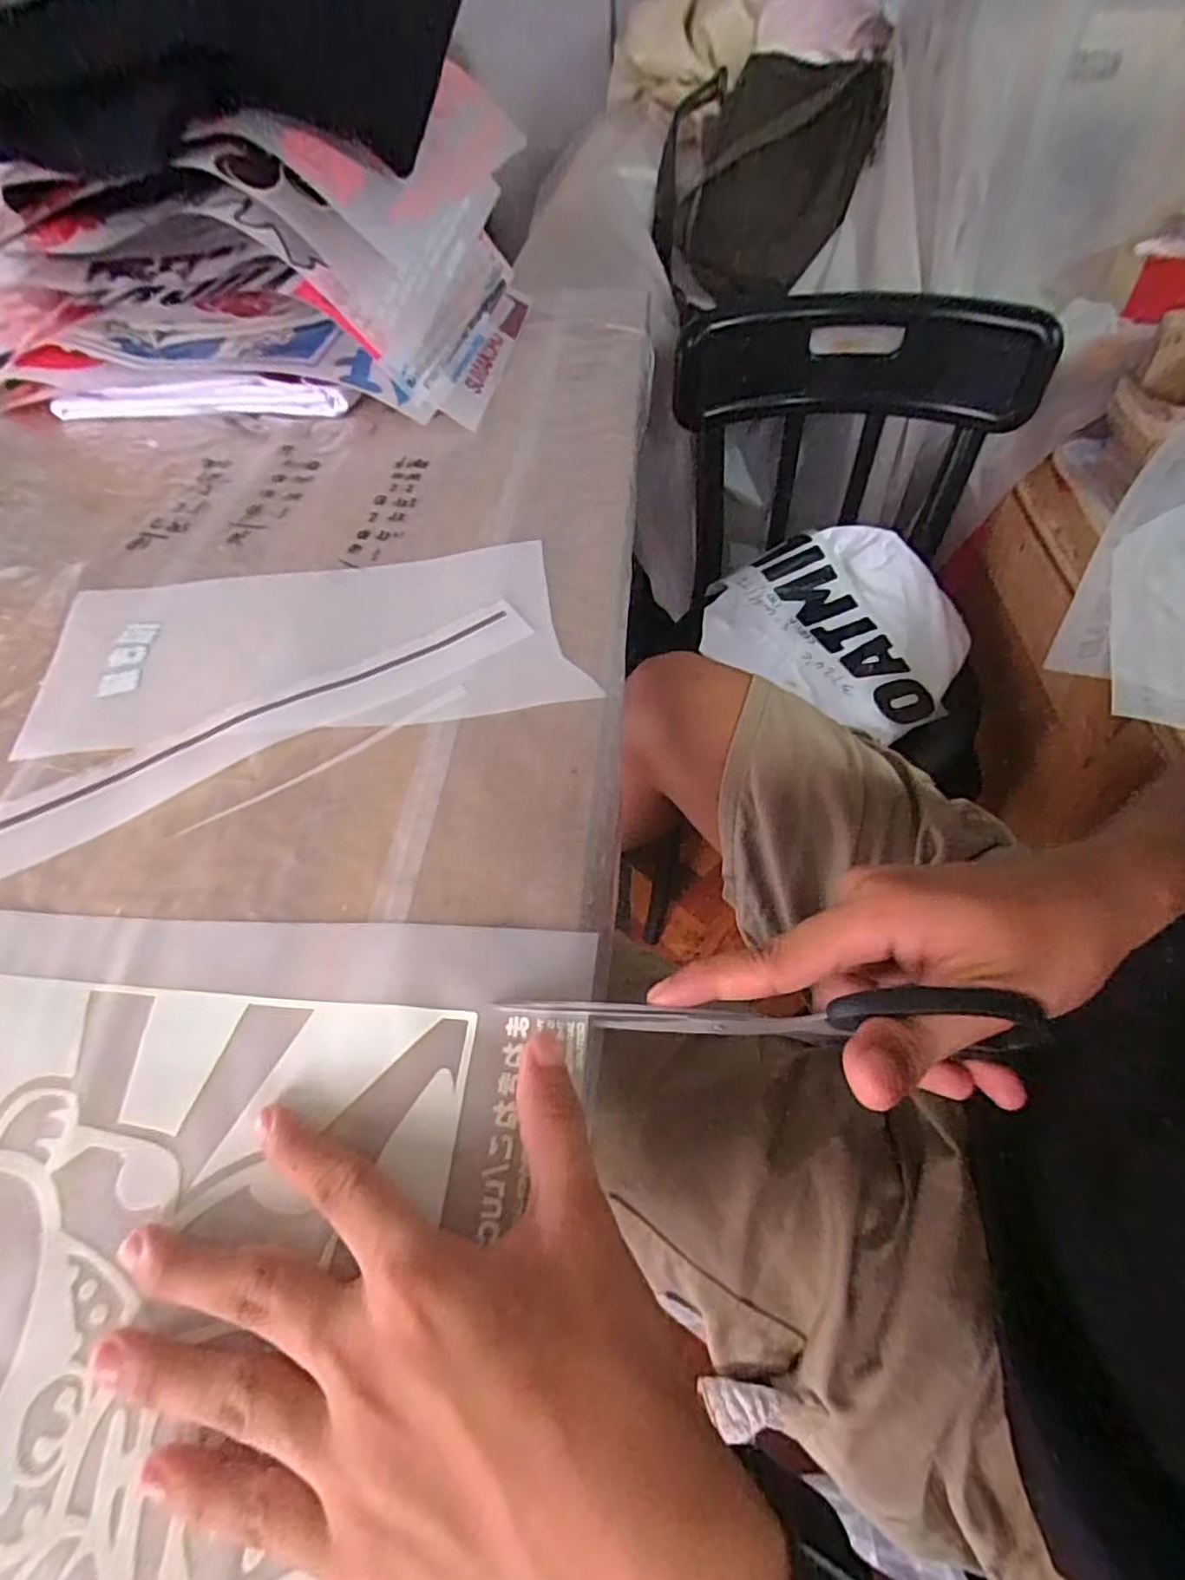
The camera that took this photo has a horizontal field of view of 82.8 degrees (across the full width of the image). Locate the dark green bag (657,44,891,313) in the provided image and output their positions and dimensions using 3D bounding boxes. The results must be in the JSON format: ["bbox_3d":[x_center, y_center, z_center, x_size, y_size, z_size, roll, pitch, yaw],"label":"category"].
[{"bbox_3d":[0.198,-0.721,0.794,0.234,0.167,0.236,0,54,3],"label":"dark green bag"}]

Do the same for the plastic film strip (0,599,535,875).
[{"bbox_3d":[-0.167,-0.036,0.348,0.286,0.005,0.042,-28,58,-17],"label":"plastic film strip"}]

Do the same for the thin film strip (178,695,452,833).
[{"bbox_3d":[-0.129,-0.015,0.334,0.149,0.004,0.011,-31,59,-18],"label":"thin film strip"}]

